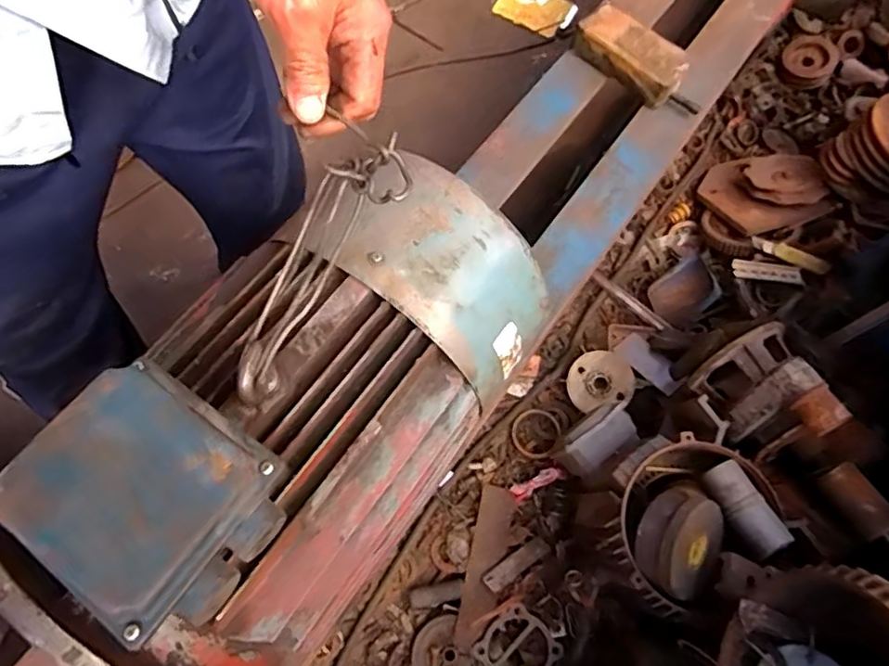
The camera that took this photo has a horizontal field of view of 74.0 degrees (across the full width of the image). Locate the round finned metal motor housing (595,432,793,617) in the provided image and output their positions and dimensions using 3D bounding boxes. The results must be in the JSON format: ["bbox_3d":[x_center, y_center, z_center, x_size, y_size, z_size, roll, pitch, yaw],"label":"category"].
[{"bbox_3d":[0.325,0.244,0.802,0.227,0.102,0.176,-29,74,-14],"label":"round finned metal motor housing"}]

